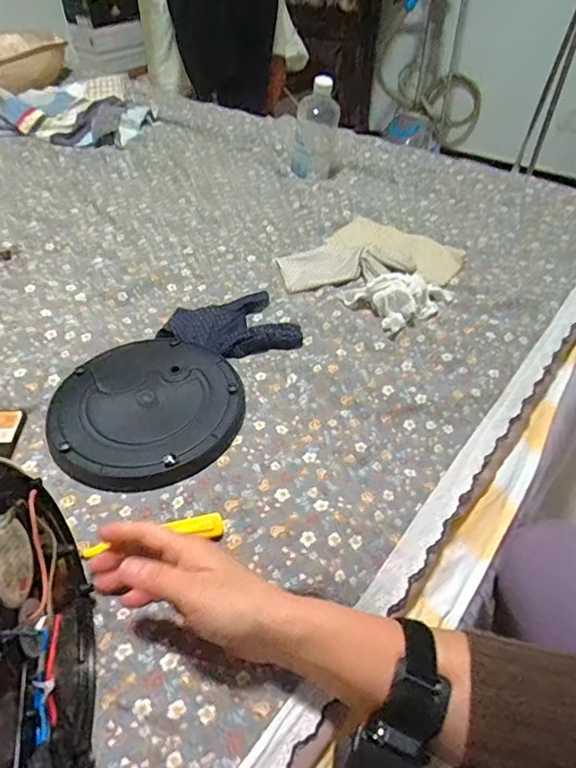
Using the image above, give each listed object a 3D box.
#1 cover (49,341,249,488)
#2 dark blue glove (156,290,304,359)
[{"bbox_3d":[-0.142,0.020,0.508,0.186,0.017,0.180,2,45,-2],"label":"cover"},{"bbox_3d":[-0.071,-0.073,0.604,0.156,0.019,0.112,-10,46,-14],"label":"dark blue glove"}]

